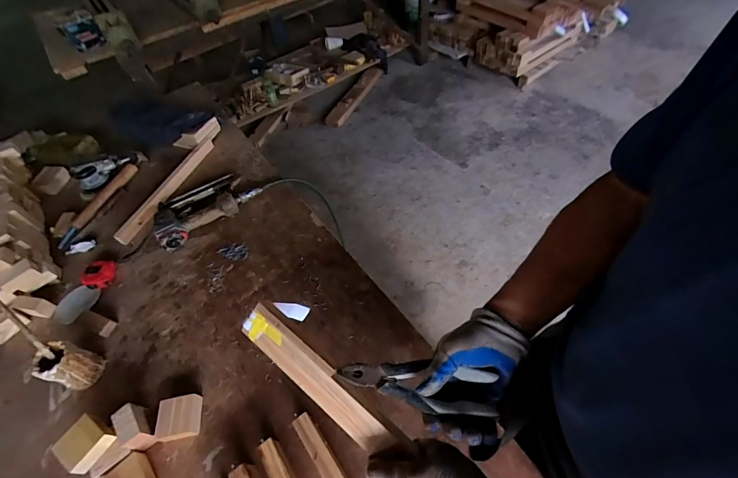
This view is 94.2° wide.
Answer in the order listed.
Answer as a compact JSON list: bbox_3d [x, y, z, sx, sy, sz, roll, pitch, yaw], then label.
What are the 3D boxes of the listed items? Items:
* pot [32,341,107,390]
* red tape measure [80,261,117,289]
[{"bbox_3d":[-0.552,0.231,0.632,0.063,0.085,0.069,13,55,15],"label":"pot"},{"bbox_3d":[-0.613,0.080,0.782,0.057,0.035,0.065,-10,52,-2],"label":"red tape measure"}]

